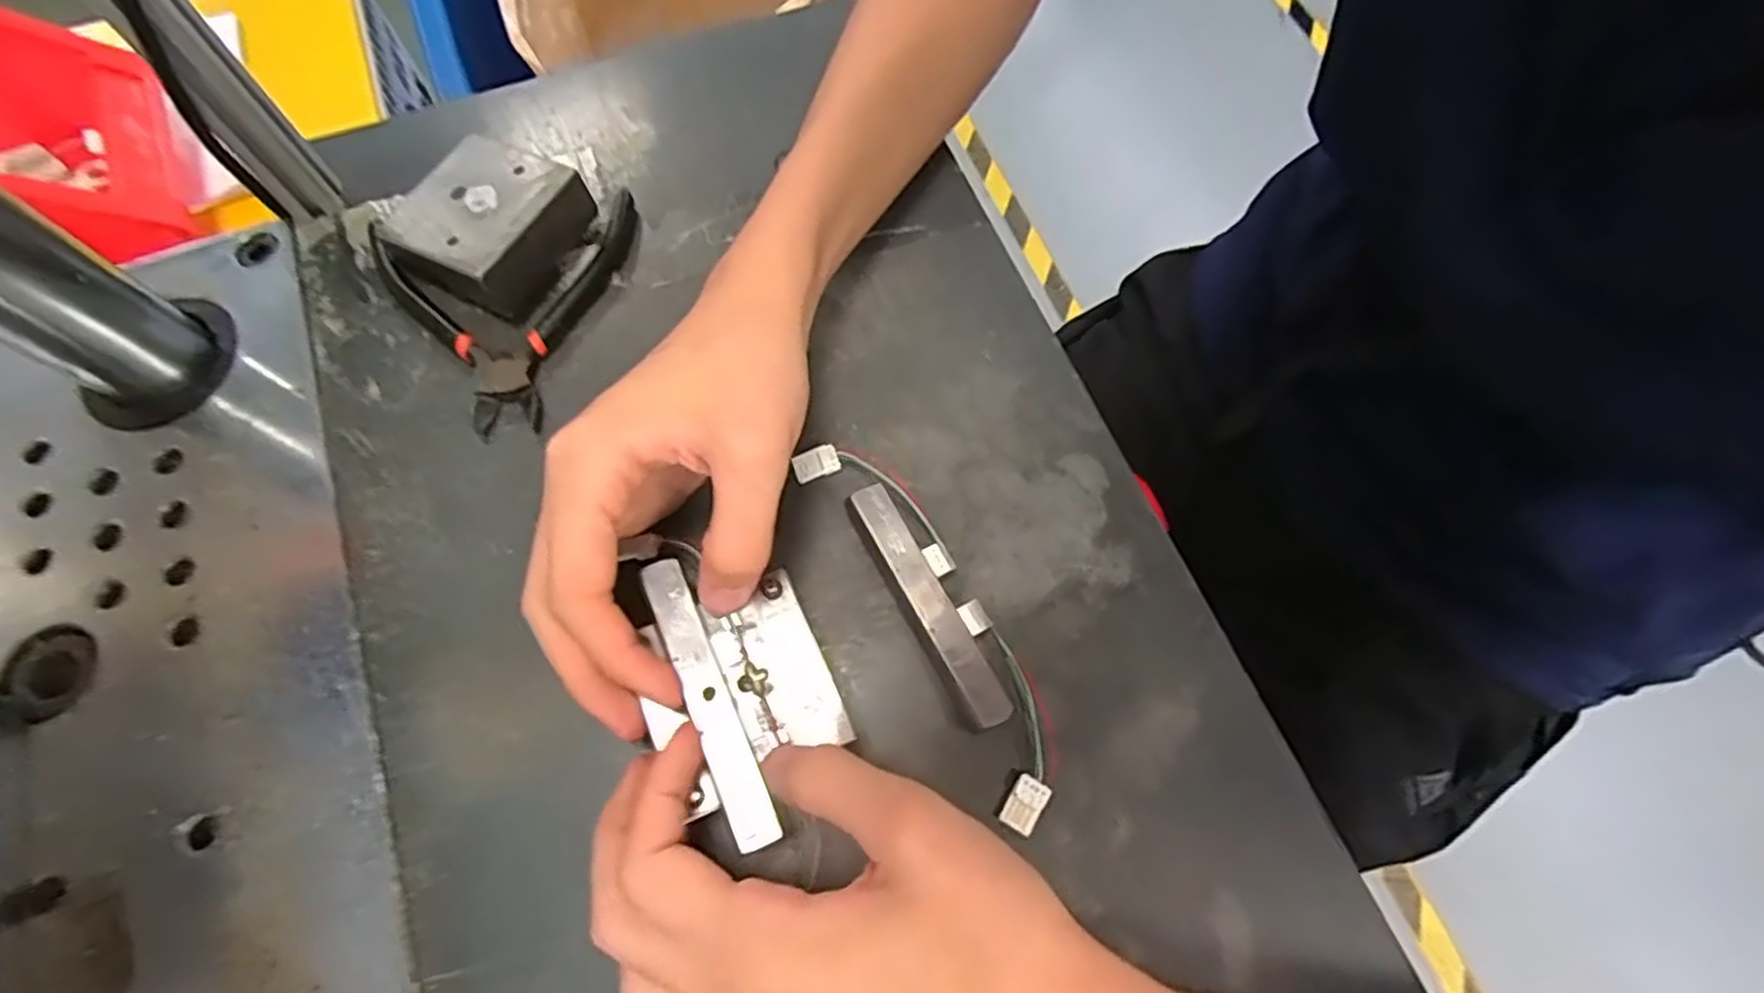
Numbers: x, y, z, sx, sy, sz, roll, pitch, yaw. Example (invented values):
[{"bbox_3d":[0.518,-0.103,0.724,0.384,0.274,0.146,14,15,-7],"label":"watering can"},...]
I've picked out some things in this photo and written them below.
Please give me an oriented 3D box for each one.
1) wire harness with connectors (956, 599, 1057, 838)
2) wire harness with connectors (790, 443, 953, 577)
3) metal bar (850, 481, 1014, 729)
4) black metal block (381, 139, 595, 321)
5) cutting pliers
[{"bbox_3d":[0.047,0.076,0.277,0.024,0.009,0.078,-9,69,-4],"label":"wire harness with connectors"},{"bbox_3d":[0.000,0.001,0.306,0.073,0.010,0.026,34,72,12],"label":"wire harness with connectors"},{"bbox_3d":[0.017,0.039,0.287,0.015,0.017,0.096,-26,71,-10],"label":"metal bar"},{"bbox_3d":[-0.167,-0.117,0.336,0.066,0.031,0.065,26,71,9],"label":"black metal block"},{"bbox_3d":[-0.154,-0.078,0.329,0.107,0.016,0.103,-13,69,-5],"label":"cutting pliers"}]

